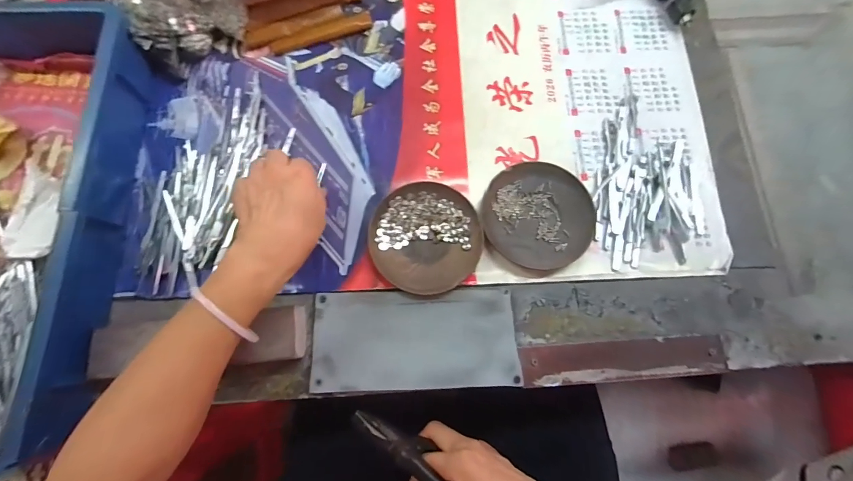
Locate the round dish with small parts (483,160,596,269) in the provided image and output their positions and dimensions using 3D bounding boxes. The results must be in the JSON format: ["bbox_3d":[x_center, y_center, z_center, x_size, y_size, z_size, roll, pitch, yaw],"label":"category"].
[{"bbox_3d":[0.118,-0.027,0.387,0.112,0.012,0.112,0,77,-1],"label":"round dish with small parts"}]

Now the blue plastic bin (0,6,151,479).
[{"bbox_3d":[-0.440,-0.016,0.345,0.276,0.085,0.411,0,77,-1],"label":"blue plastic bin"}]

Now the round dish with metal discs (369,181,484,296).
[{"bbox_3d":[0.000,-0.005,0.383,0.111,0.013,0.120,0,77,-1],"label":"round dish with metal discs"}]

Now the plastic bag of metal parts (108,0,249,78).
[{"bbox_3d":[-0.266,-0.261,0.392,0.131,0.094,0.101,-24,78,-6],"label":"plastic bag of metal parts"}]

